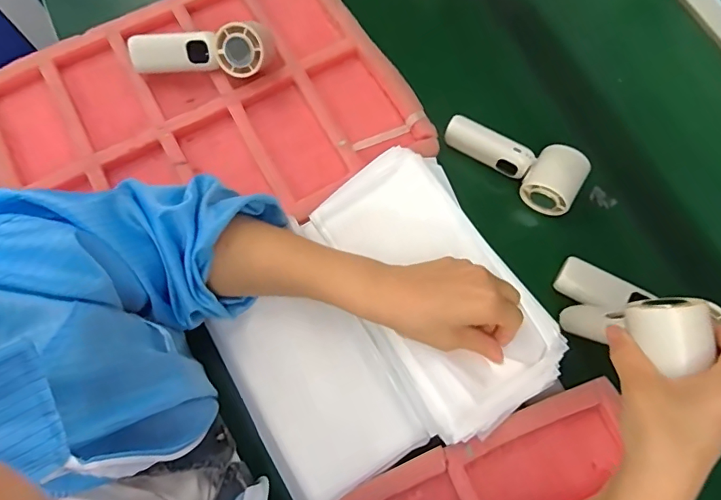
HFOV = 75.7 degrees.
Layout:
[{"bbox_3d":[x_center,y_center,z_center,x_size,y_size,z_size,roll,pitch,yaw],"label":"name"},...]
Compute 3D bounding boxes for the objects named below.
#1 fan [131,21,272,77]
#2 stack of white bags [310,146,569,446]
[{"bbox_3d":[-0.177,-0.216,0.509,0.155,0.056,0.056,-4,73,-1],"label":"fan"},{"bbox_3d":[0.071,0.031,0.427,0.147,0.033,0.262,-25,77,-6],"label":"stack of white bags"}]

